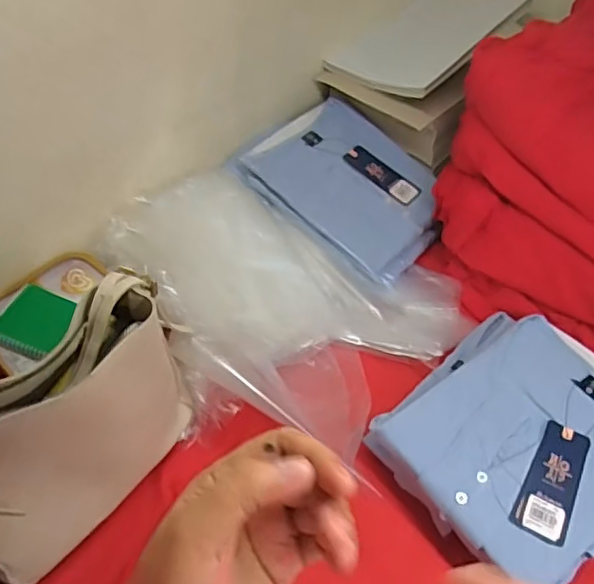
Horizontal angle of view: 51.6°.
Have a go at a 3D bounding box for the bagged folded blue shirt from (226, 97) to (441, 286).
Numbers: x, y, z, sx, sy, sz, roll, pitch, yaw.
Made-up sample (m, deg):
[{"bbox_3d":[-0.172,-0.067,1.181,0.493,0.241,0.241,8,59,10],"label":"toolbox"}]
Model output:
[{"bbox_3d":[0.078,-0.161,0.908,0.288,0.027,0.208,40,71,15],"label":"bagged folded blue shirt"}]

